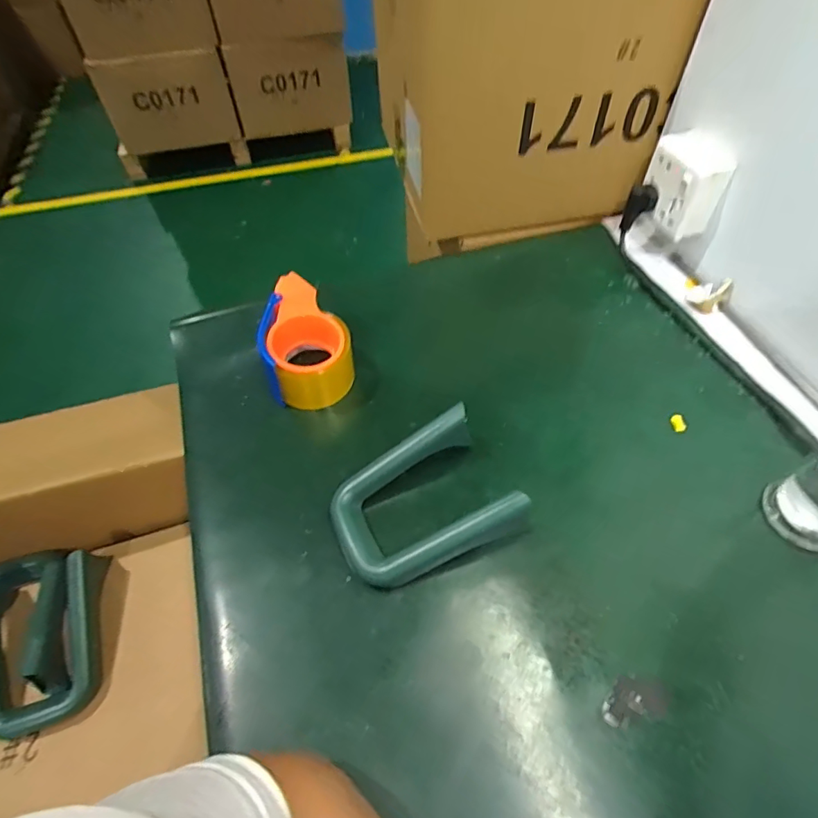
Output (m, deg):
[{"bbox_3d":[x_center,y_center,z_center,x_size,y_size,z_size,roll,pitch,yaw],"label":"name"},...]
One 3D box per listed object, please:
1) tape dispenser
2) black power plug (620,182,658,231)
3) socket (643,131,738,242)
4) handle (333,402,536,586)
[{"bbox_3d":[-0.110,-0.077,0.550,0.096,0.077,0.131,-3,55,0],"label":"tape dispenser"},{"bbox_3d":[0.296,-0.258,0.627,0.033,0.055,0.022,20,57,16],"label":"black power plug"},{"bbox_3d":[0.332,-0.271,0.591,0.051,0.091,0.097,-14,55,-8],"label":"socket"},{"bbox_3d":[0.010,0.082,0.442,0.159,0.059,0.117,-21,57,-12],"label":"handle"}]

